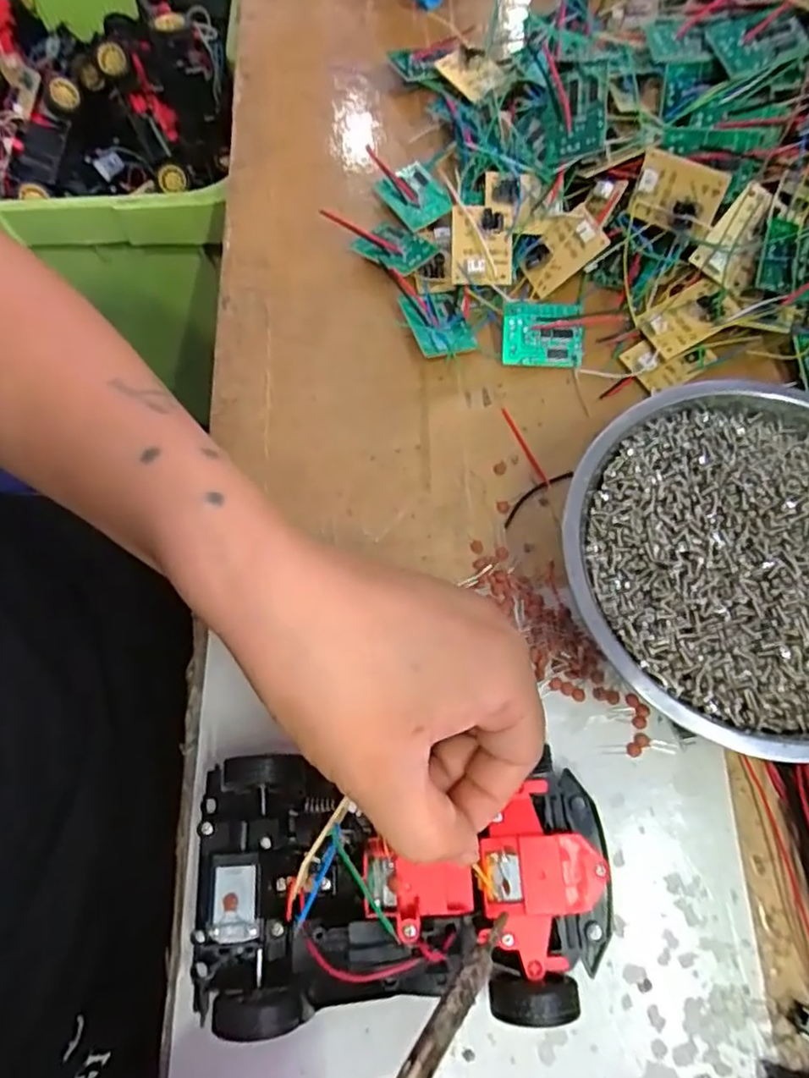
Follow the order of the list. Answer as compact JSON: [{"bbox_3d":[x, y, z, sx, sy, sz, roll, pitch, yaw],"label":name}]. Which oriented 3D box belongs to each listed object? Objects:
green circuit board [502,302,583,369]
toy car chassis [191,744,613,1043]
[{"bbox_3d":[0.067,-0.100,0.322,0.040,0.004,0.030,0,95,-8],"label":"green circuit board"},{"bbox_3d":[0.000,0.119,0.225,0.141,0.040,0.081,0,69,-1],"label":"toy car chassis"}]

